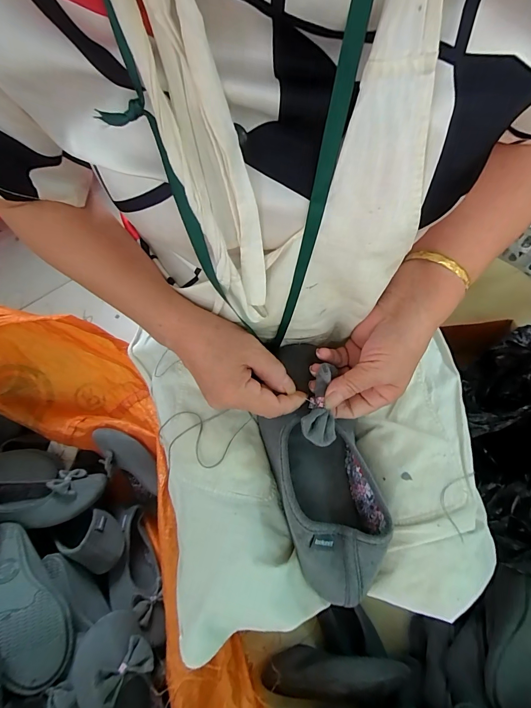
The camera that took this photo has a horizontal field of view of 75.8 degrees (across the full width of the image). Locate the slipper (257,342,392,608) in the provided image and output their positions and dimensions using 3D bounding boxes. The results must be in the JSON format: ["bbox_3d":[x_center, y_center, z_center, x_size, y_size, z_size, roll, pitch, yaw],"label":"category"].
[{"bbox_3d":[0.052,0.107,0.329,0.091,0.061,0.230,-15,80,-5],"label":"slipper"}]

